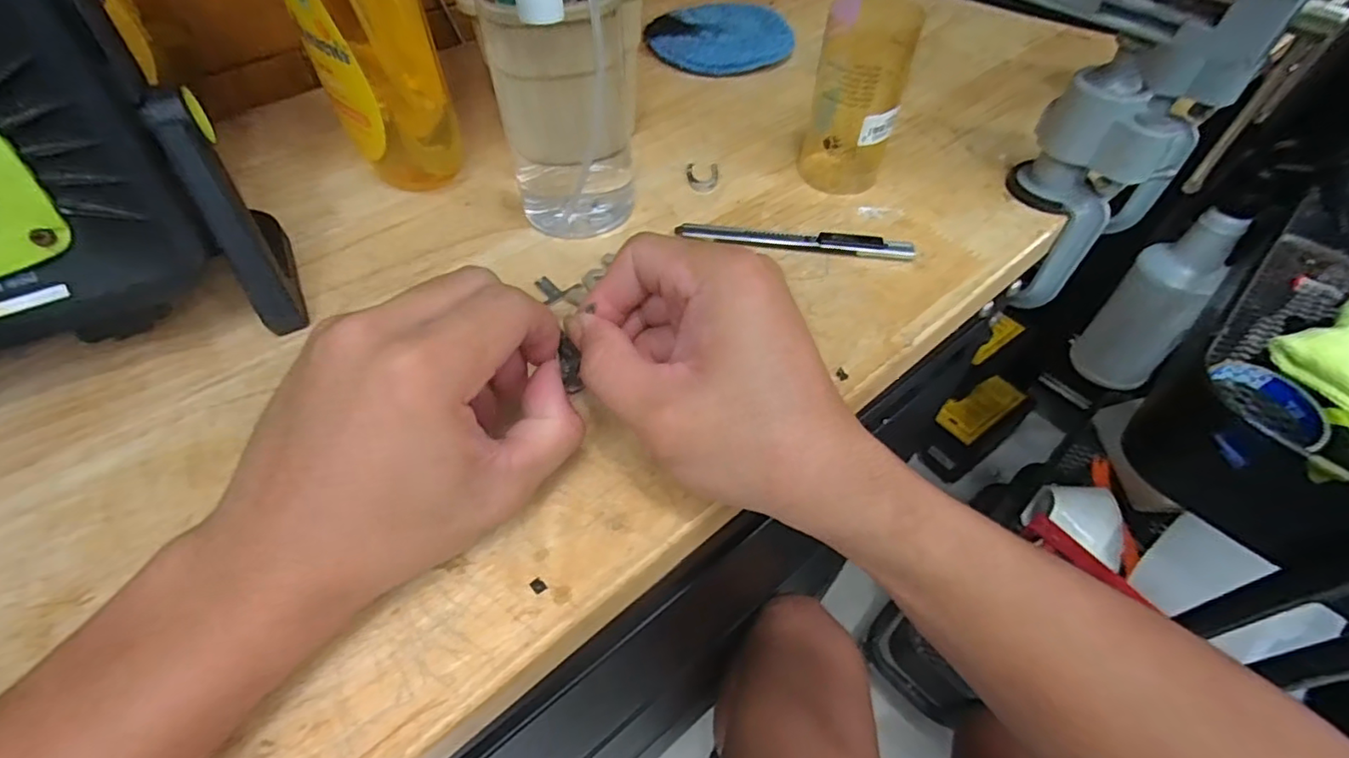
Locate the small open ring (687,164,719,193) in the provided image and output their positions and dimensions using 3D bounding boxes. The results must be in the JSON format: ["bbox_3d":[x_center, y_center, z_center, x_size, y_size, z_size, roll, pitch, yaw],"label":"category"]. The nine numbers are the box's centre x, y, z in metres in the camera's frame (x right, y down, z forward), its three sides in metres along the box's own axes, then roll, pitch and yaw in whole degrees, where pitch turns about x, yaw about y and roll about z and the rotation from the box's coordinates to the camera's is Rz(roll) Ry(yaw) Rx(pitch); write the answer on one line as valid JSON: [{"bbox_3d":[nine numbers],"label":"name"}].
[{"bbox_3d":[0.019,-0.131,0.380,0.021,0.004,0.028,-3,52,-2],"label":"small open ring"}]

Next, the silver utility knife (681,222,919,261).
[{"bbox_3d":[0.068,-0.080,0.338,0.132,0.010,0.011,7,53,6],"label":"silver utility knife"}]

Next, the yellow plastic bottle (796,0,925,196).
[{"bbox_3d":[0.108,-0.168,0.351,0.050,0.099,0.050,15,54,12],"label":"yellow plastic bottle"}]

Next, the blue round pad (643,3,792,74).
[{"bbox_3d":[0.036,-0.287,0.491,0.114,0.019,0.101,-4,52,-2],"label":"blue round pad"}]

